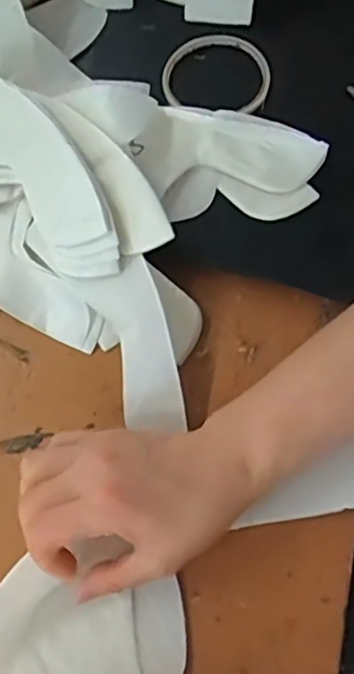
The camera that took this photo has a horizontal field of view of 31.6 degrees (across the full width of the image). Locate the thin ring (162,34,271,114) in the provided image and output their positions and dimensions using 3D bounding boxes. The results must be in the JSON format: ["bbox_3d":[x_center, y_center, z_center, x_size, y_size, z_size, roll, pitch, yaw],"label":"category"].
[{"bbox_3d":[0.032,-0.211,0.506,0.085,0.011,0.076,9,68,7],"label":"thin ring"}]

